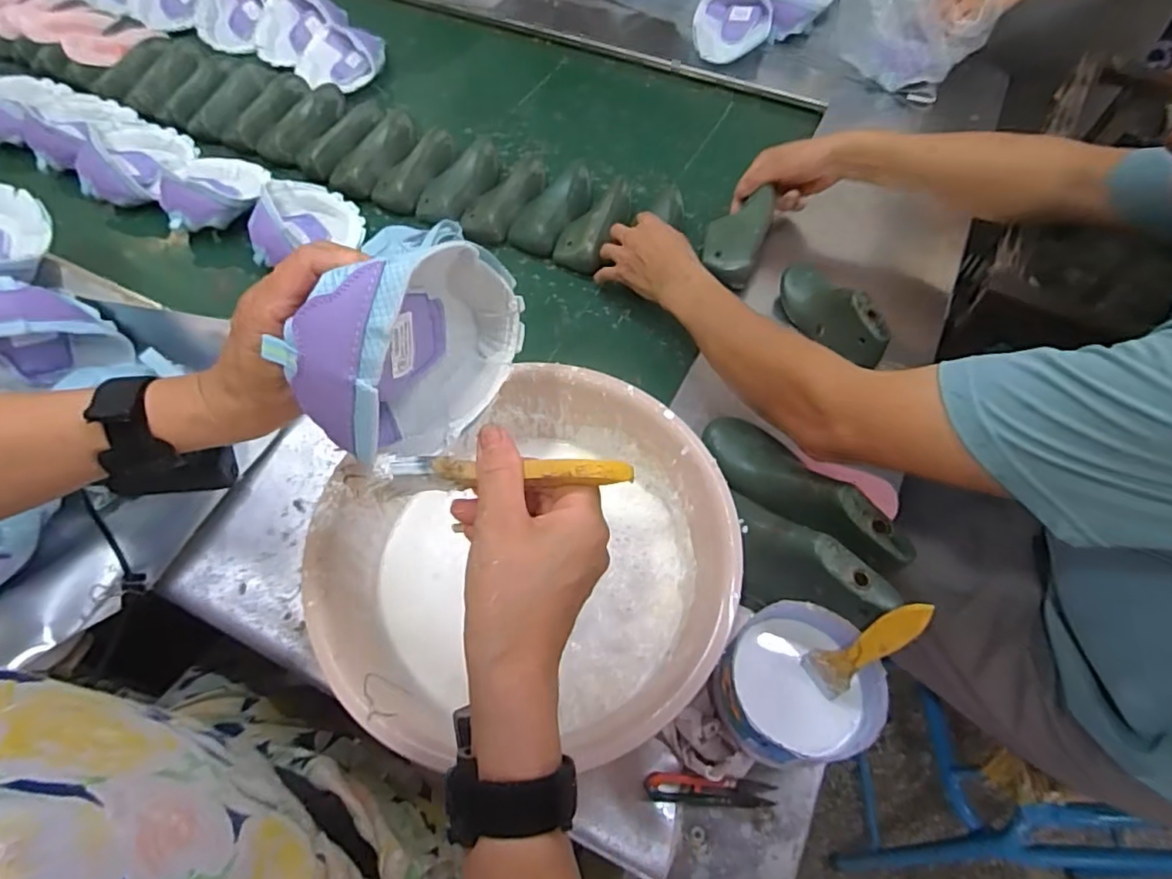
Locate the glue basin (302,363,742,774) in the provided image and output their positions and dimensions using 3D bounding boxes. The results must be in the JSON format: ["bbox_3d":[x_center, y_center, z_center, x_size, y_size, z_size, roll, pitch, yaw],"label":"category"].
[{"bbox_3d":[-0.036,0.100,0.474,0.300,0.094,0.275,1,59,-1],"label":"glue basin"}]

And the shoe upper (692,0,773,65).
[{"bbox_3d":[0.243,-0.695,1.032,0.122,0.088,0.097,13,60,6],"label":"shoe upper"}]

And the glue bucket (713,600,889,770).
[{"bbox_3d":[0.152,0.182,0.447,0.099,0.078,0.102,1,59,-1],"label":"glue bucket"}]

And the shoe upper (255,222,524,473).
[{"bbox_3d":[-0.101,-0.060,0.361,0.057,0.129,0.143,31,63,16],"label":"shoe upper"}]

